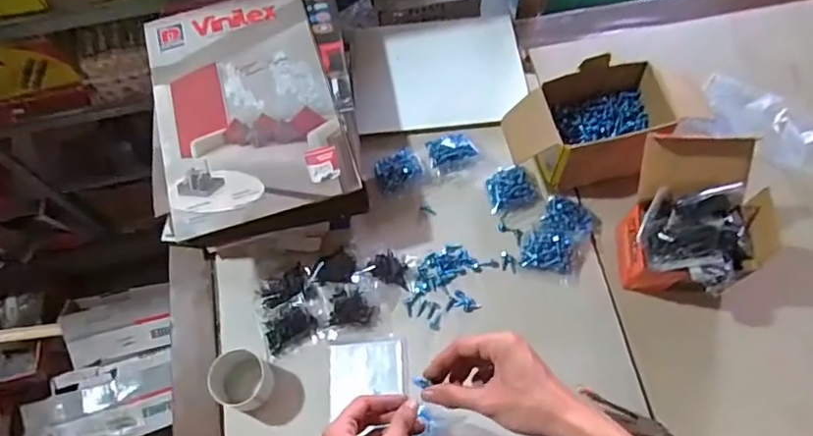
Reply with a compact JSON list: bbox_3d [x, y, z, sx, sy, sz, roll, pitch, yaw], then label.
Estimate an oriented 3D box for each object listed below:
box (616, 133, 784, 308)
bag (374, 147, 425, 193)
[{"bbox_3d":[0.329,0.008,0.650,0.136,0.143,0.156,-1,67,2],"label":"box"},{"bbox_3d":[-0.011,-0.065,0.747,0.066,0.014,0.054,-30,69,-10],"label":"bag"}]

